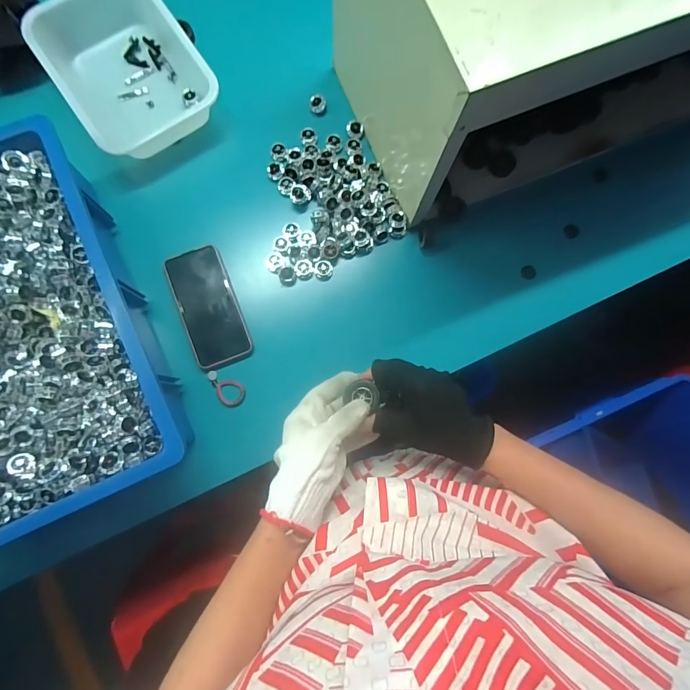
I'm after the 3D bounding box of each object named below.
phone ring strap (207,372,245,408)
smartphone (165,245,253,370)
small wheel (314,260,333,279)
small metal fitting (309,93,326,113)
[{"bbox_3d":[-0.165,0.063,0.539,0.059,0.008,0.034,26,76,-1],"label":"phone ring strap"},{"bbox_3d":[-0.192,-0.055,0.551,0.078,0.007,0.167,-21,83,-6],"label":"smartphone"},{"bbox_3d":[-0.031,-0.109,0.571,0.025,0.025,0.021,6,83,-1],"label":"small wheel"},{"bbox_3d":[-0.041,-0.369,0.598,0.024,0.015,0.018,-2,83,-2],"label":"small metal fitting"}]

